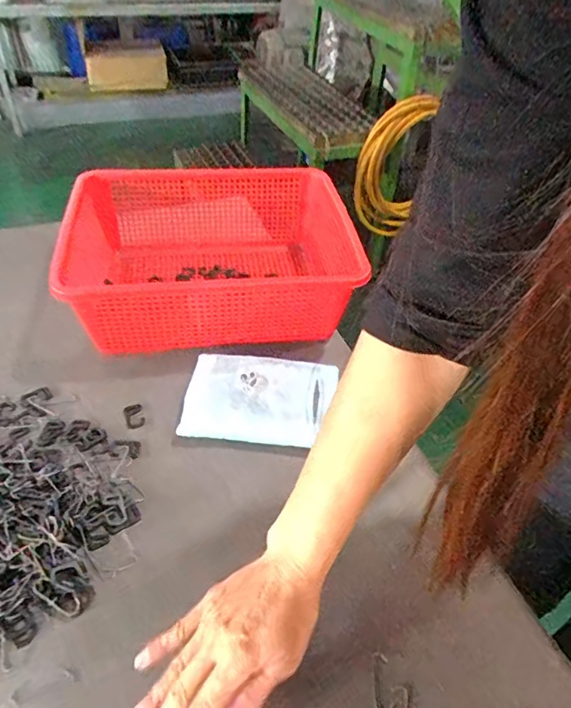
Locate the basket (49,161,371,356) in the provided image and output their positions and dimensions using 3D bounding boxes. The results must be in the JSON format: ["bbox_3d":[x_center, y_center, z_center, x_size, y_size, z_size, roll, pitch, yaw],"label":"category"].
[{"bbox_3d":[-0.092,-0.127,0.661,0.342,0.111,0.270,-5,45,-10],"label":"basket"}]

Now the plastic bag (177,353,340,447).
[{"bbox_3d":[-0.027,0.049,0.550,0.153,0.028,0.105,6,44,1],"label":"plastic bag"}]

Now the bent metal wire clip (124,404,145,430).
[{"bbox_3d":[-0.161,0.065,0.543,0.019,0.004,0.032,-11,47,-16],"label":"bent metal wire clip"}]

